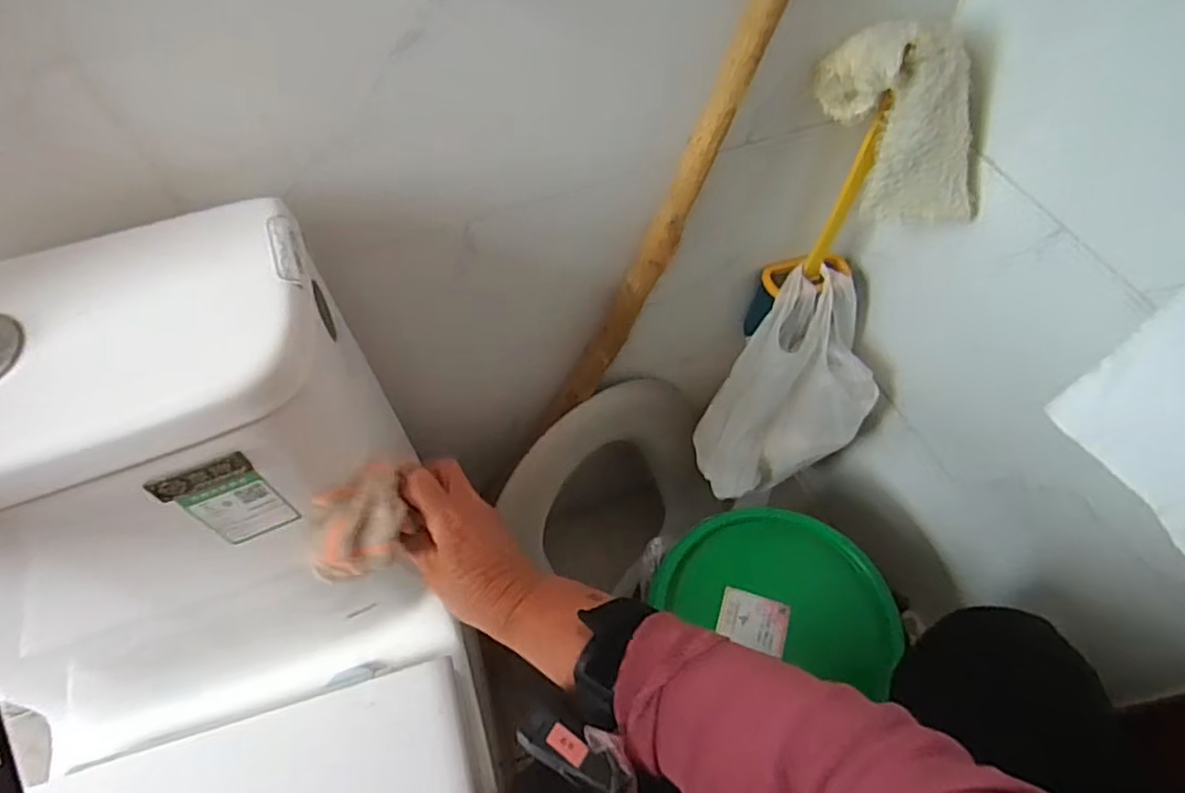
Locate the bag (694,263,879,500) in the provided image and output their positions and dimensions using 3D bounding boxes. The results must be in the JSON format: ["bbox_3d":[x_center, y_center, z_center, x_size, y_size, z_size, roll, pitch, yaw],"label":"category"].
[{"bbox_3d":[0.232,0.001,0.746,0.136,0.221,0.197,39,66,23],"label":"bag"}]

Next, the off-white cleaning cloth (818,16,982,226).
[{"bbox_3d":[0.252,-0.210,0.525,0.102,0.182,0.056,-7,48,43],"label":"off-white cleaning cloth"}]

